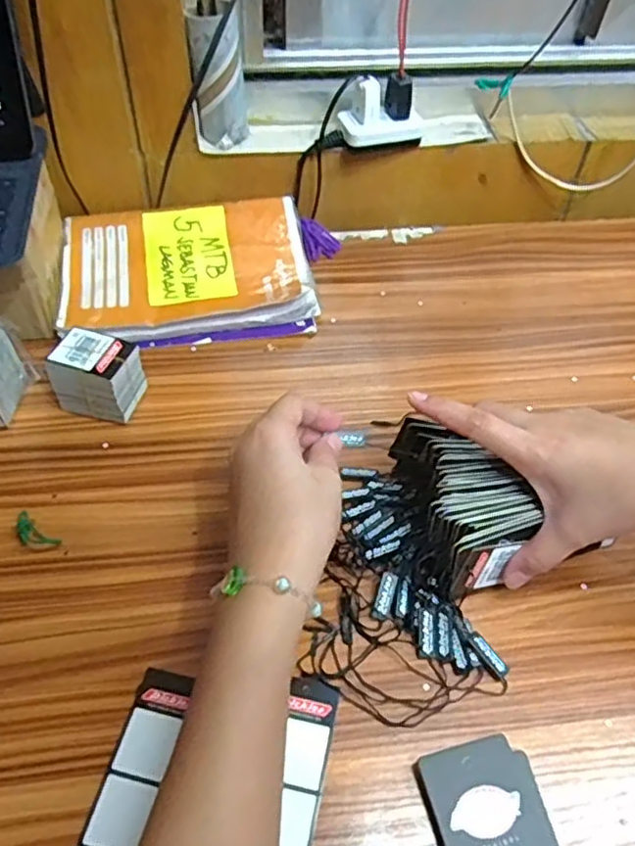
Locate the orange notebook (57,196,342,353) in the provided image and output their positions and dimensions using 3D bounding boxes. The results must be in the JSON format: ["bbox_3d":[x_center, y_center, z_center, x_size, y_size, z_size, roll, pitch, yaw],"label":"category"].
[{"bbox_3d":[-0.099,-0.132,0.568,0.224,0.027,0.155,-5,52,-6],"label":"orange notebook"}]

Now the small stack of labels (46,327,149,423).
[{"bbox_3d":[-0.155,-0.033,0.474,0.052,0.049,0.042,14,53,9],"label":"small stack of labels"}]

